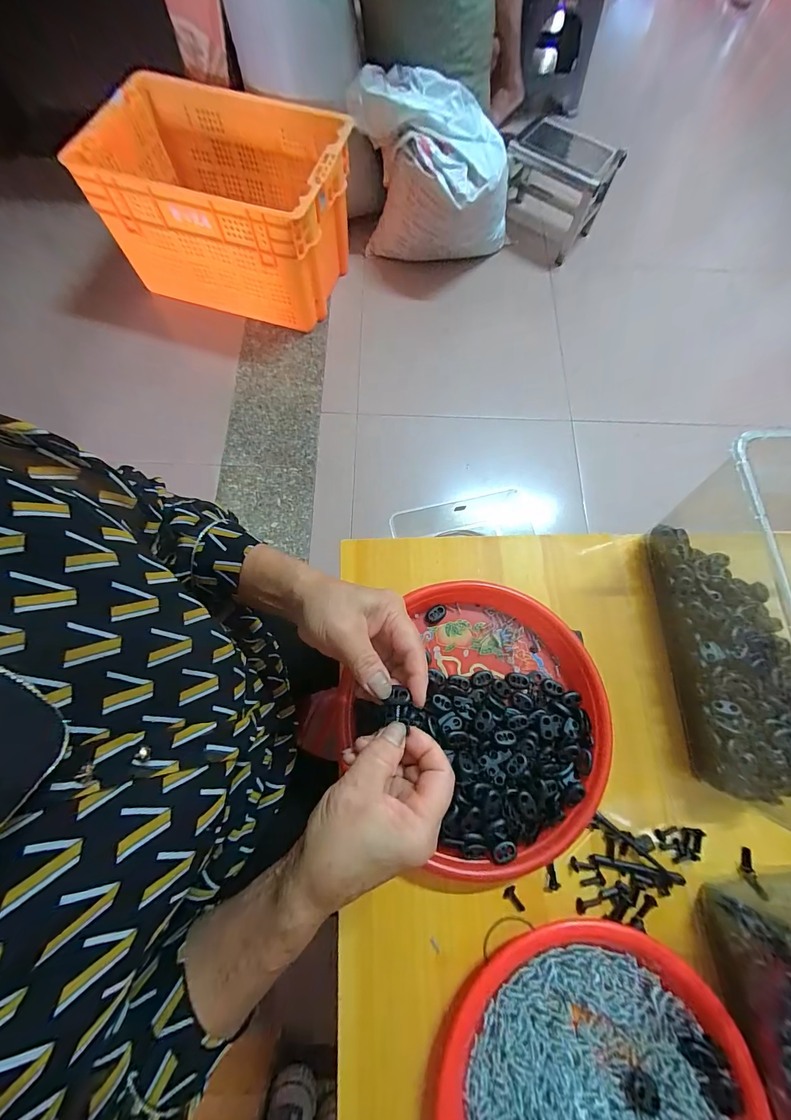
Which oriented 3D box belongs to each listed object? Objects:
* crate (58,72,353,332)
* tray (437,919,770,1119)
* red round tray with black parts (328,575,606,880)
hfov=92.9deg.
[{"bbox_3d":[-0.435,-0.942,1.033,0.566,0.327,0.398,14,73,3],"label":"crate"},{"bbox_3d":[0.143,0.397,0.263,0.217,0.023,0.229,0,73,-2],"label":"tray"},{"bbox_3d":[0.070,0.139,0.338,0.233,0.037,0.235,0,73,-2],"label":"red round tray with black parts"}]

